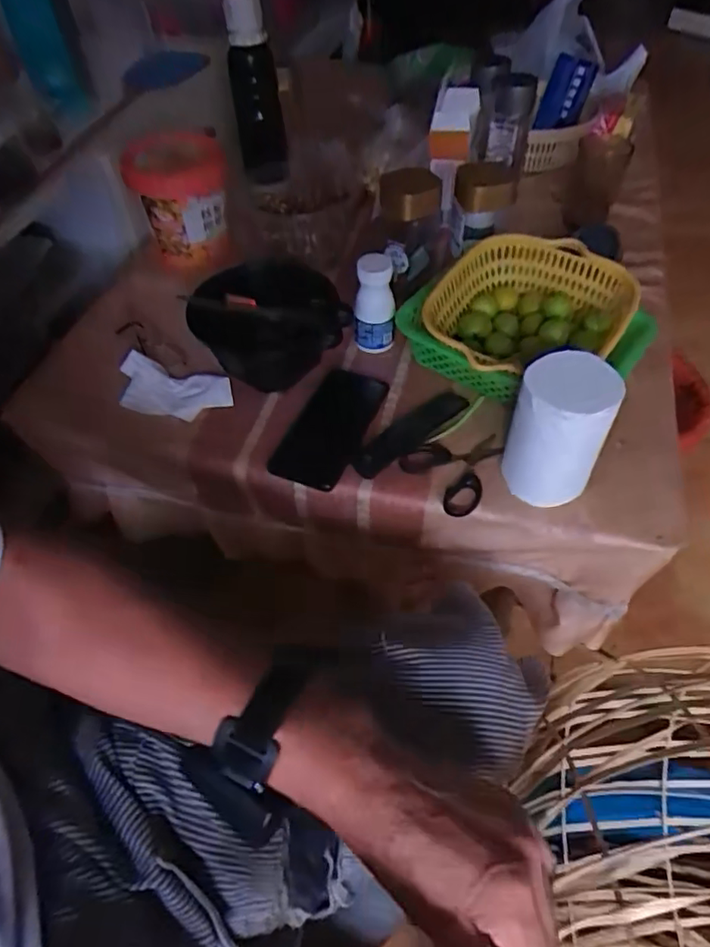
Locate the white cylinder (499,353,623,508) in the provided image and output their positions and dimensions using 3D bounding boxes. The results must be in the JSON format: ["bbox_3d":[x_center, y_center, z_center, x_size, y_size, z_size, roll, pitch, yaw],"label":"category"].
[{"bbox_3d":[0.186,-0.039,0.553,0.080,0.130,0.070,14,54,13],"label":"white cylinder"}]

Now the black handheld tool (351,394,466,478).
[{"bbox_3d":[0.057,-0.043,0.630,0.147,0.012,0.040,-34,58,-22],"label":"black handheld tool"}]

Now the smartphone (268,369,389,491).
[{"bbox_3d":[-0.027,-0.052,0.643,0.086,0.011,0.160,16,54,14],"label":"smartphone"}]

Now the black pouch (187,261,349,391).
[{"bbox_3d":[-0.090,-0.166,0.681,0.177,0.105,0.111,12,53,11],"label":"black pouch"}]

